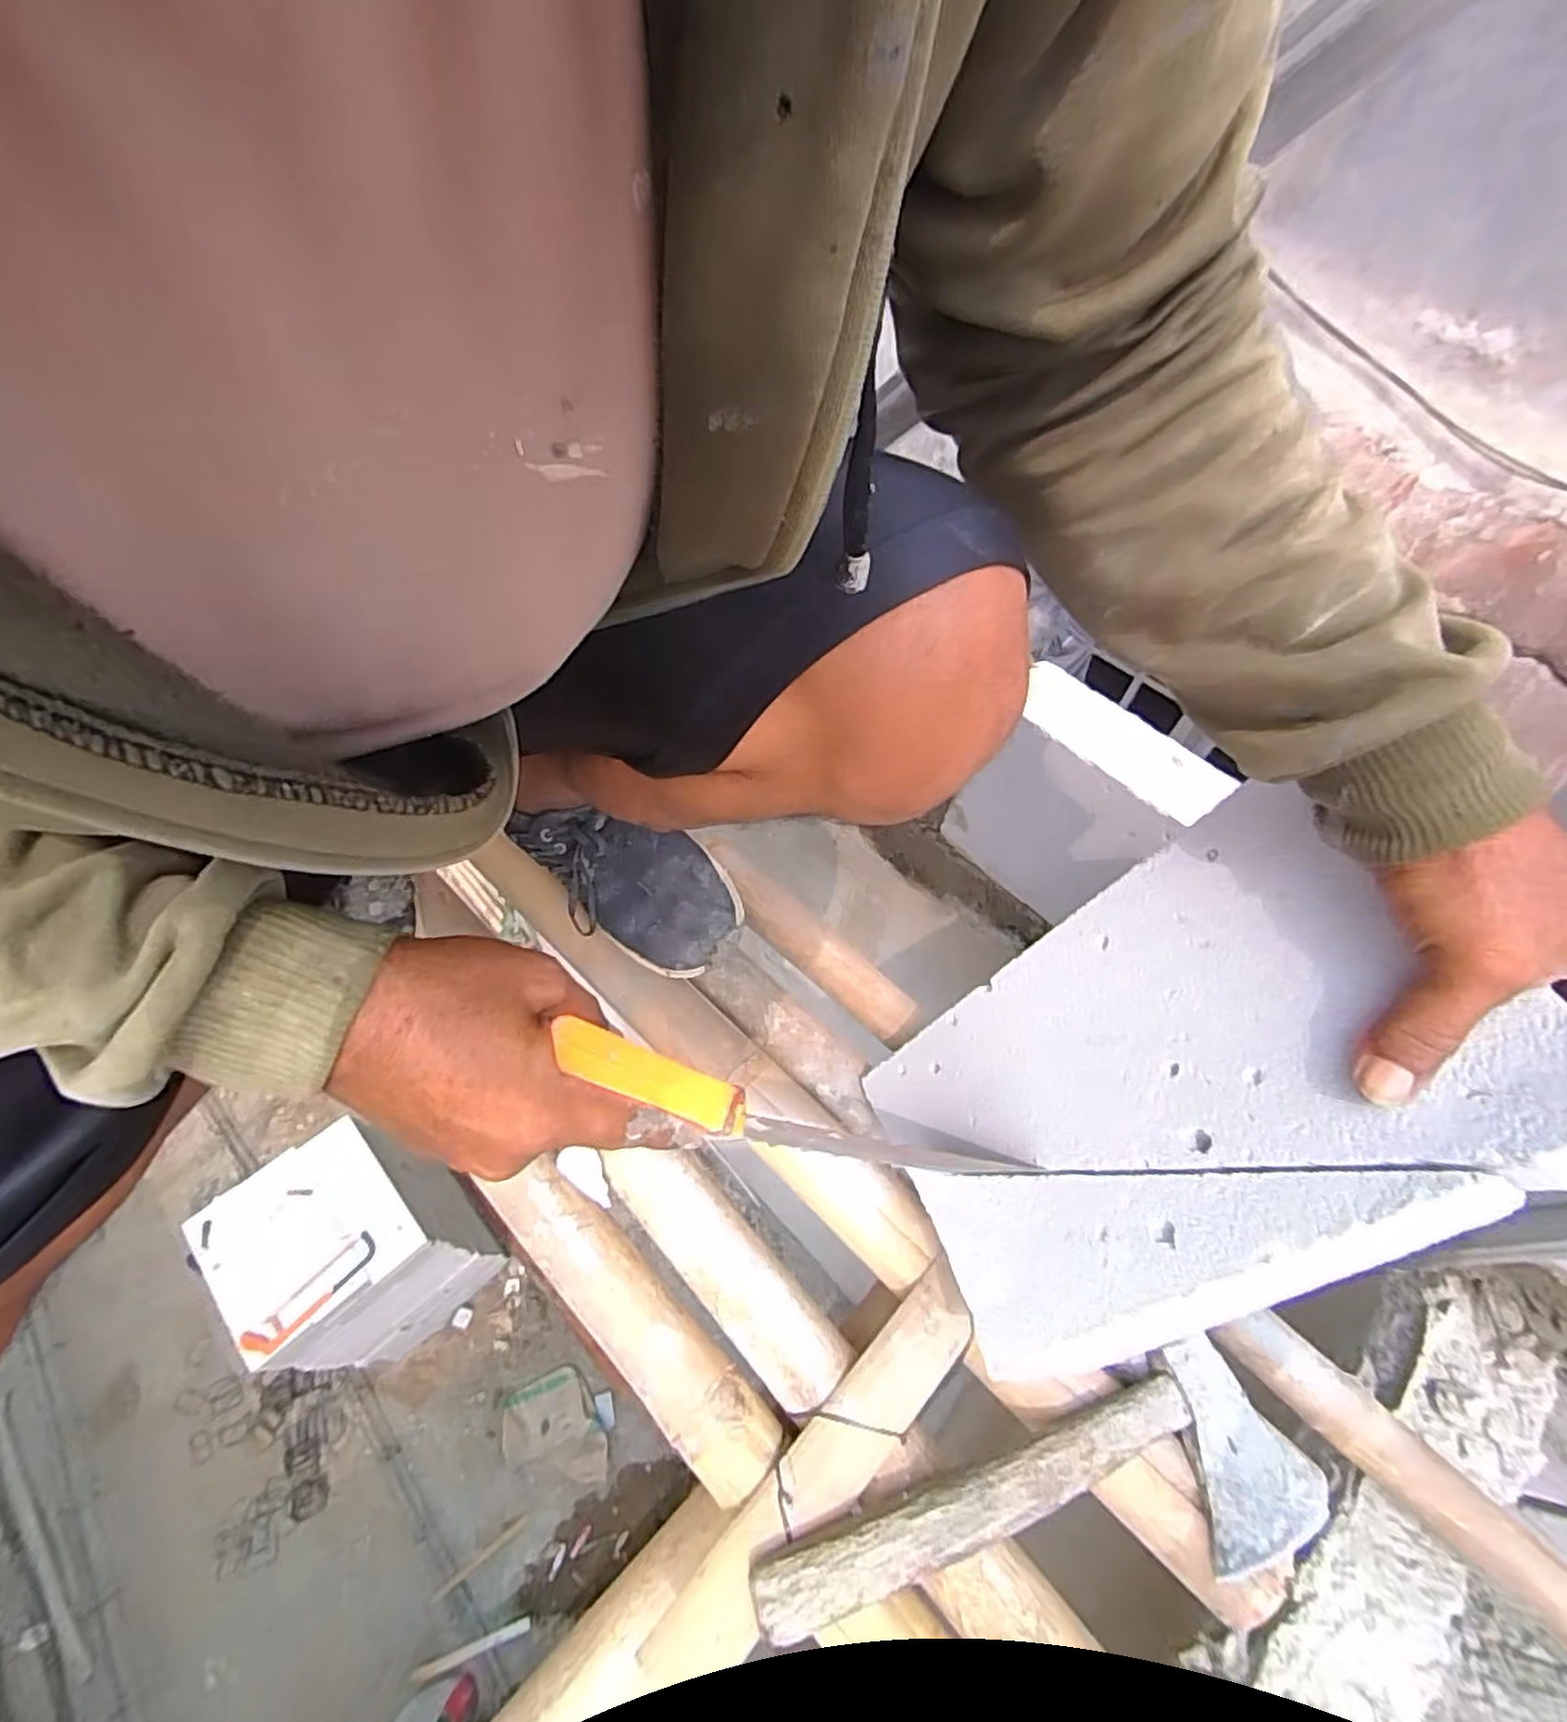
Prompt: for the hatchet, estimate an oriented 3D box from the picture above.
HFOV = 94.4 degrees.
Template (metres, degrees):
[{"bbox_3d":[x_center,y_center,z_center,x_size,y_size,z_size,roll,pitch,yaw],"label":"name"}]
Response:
[{"bbox_3d":[0.149,0.374,0.409,0.325,0.035,0.100,-13,59,-10],"label":"hatchet"}]

